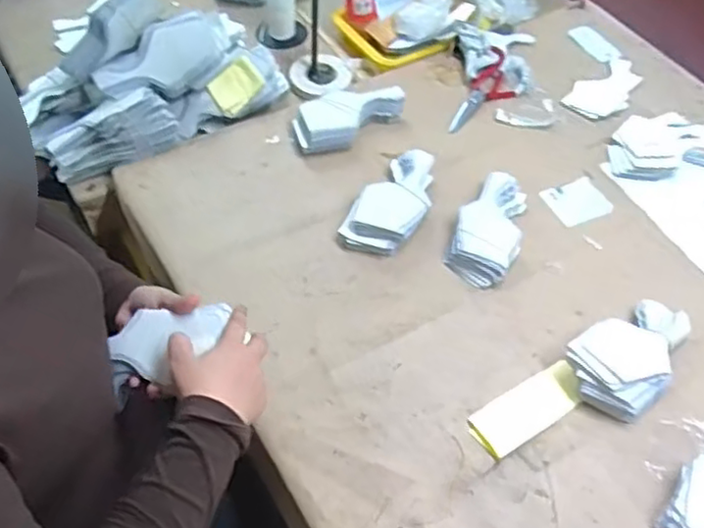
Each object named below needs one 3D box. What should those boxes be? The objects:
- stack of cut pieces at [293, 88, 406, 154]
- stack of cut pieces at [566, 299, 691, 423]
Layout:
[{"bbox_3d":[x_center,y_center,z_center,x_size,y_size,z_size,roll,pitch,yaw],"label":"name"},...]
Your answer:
[{"bbox_3d":[-0.006,-0.232,1.066,0.188,0.047,0.083,-31,62,-23],"label":"stack of cut pieces"},{"bbox_3d":[0.344,0.105,0.826,0.188,0.051,0.106,-34,63,-24],"label":"stack of cut pieces"}]

